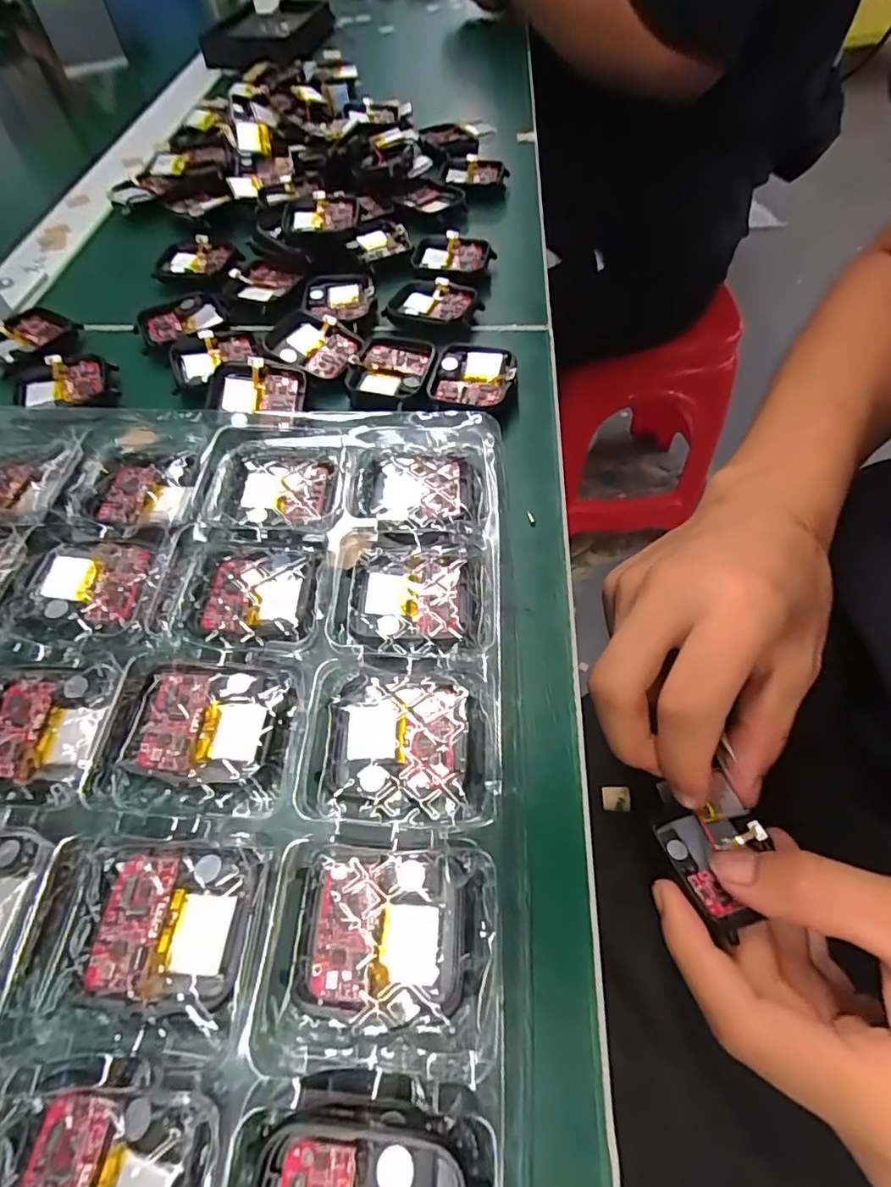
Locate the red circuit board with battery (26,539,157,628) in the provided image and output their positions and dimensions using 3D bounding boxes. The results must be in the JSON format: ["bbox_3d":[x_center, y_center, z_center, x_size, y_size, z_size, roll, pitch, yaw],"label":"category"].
[{"bbox_3d":[-0.123,-0.003,0.190,0.042,0.008,0.034,-4,58,1],"label":"red circuit board with battery"}]

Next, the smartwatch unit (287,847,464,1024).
[{"bbox_3d":[-0.016,0.084,0.137,0.041,0.011,0.036,2,57,2],"label":"smartwatch unit"}]

